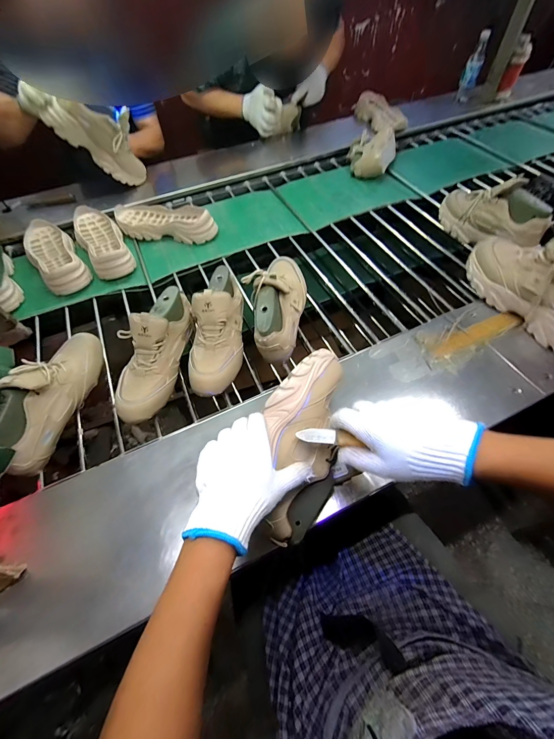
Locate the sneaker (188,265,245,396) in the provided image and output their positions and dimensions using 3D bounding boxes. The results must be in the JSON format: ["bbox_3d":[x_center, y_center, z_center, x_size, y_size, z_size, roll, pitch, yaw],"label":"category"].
[{"bbox_3d":[-0.117,-0.084,0.620,0.092,0.106,0.275,4,74,5],"label":"sneaker"}]

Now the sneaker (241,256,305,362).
[{"bbox_3d":[0.003,-0.156,0.668,0.111,0.119,0.269,8,56,9],"label":"sneaker"}]

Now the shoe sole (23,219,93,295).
[{"bbox_3d":[-0.613,-0.318,0.848,0.113,0.055,0.316,-31,59,-18],"label":"shoe sole"}]

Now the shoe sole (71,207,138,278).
[{"bbox_3d":[-0.499,-0.368,0.878,0.110,0.059,0.296,-28,58,-16],"label":"shoe sole"}]

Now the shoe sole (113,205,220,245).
[{"bbox_3d":[-0.330,-0.441,0.920,0.307,0.053,0.136,10,56,9],"label":"shoe sole"}]

